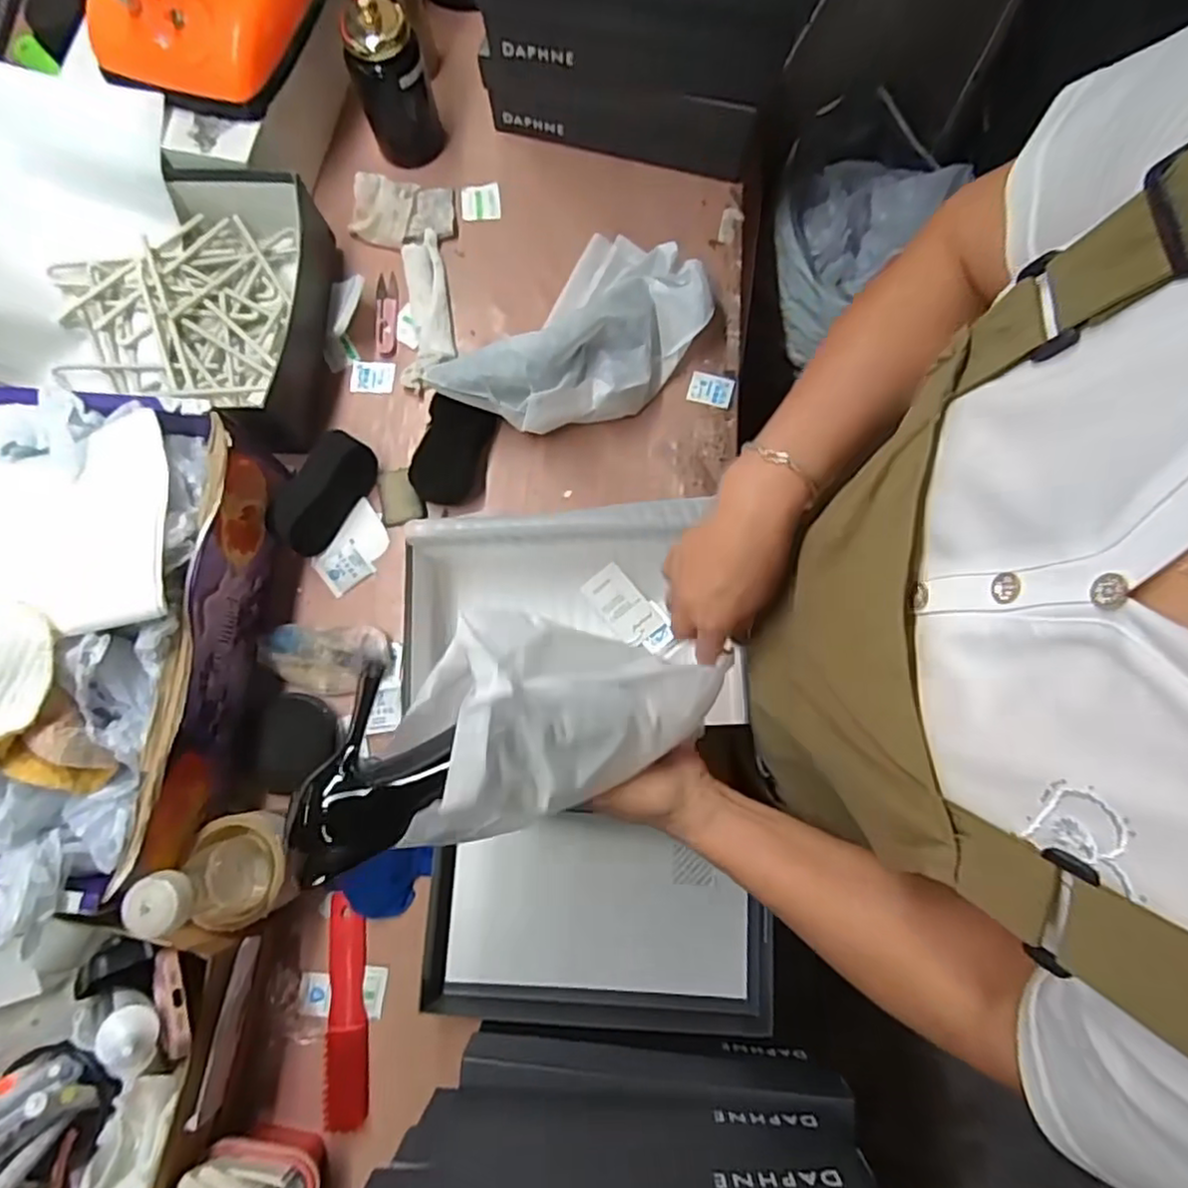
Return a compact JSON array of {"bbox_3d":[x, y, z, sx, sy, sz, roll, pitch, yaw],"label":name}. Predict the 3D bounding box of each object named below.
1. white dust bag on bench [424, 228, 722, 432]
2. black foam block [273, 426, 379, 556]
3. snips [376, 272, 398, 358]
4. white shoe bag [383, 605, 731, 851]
[{"bbox_3d":[-0.015,-0.260,0.684,0.282,0.084,0.163,-44,82,-8],"label":"white dust bag on bench"},{"bbox_3d":[-0.273,-0.103,0.665,0.046,0.076,0.123,32,80,6],"label":"black foam block"},{"bbox_3d":[-0.233,-0.313,0.742,0.023,0.011,0.104,-4,78,-1],"label":"snips"},{"bbox_3d":[-0.022,0.065,0.394,0.199,0.090,0.117,-17,79,-3],"label":"white shoe bag"}]

